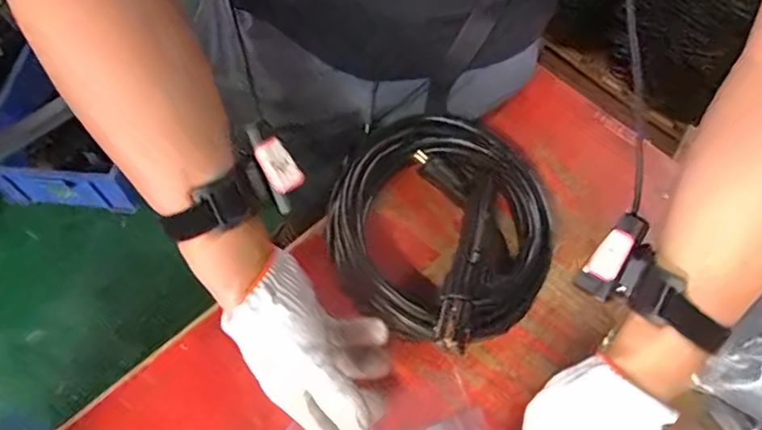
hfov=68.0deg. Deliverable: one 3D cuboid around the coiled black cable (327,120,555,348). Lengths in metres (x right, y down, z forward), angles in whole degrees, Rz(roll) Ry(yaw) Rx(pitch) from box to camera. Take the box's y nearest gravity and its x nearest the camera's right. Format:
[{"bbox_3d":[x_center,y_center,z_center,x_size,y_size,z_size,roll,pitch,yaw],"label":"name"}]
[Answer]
[{"bbox_3d":[0.059,0.011,0.560,0.210,0.069,0.230,1,61,-1],"label":"coiled black cable"}]

